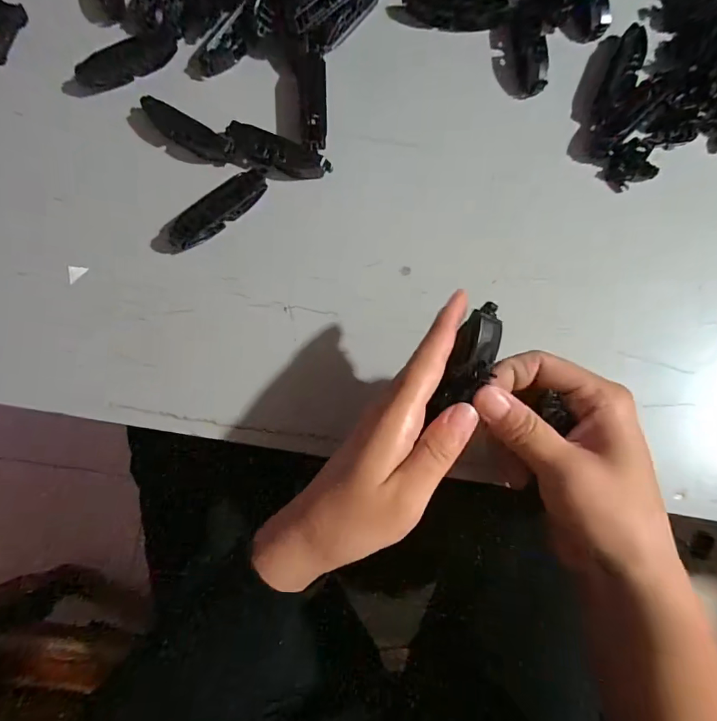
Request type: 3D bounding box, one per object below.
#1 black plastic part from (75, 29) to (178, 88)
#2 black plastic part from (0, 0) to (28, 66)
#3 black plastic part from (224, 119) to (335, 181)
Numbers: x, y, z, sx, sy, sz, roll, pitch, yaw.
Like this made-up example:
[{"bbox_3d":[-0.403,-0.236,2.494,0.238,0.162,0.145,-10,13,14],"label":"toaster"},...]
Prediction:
[{"bbox_3d":[-0.167,-0.219,0.319,0.073,0.013,0.024,-32,80,-4],"label":"black plastic part"},{"bbox_3d":[-0.273,-0.251,0.336,0.023,0.004,0.047,17,84,-19],"label":"black plastic part"},{"bbox_3d":[-0.059,-0.147,0.315,0.076,0.005,0.027,21,81,6],"label":"black plastic part"}]

